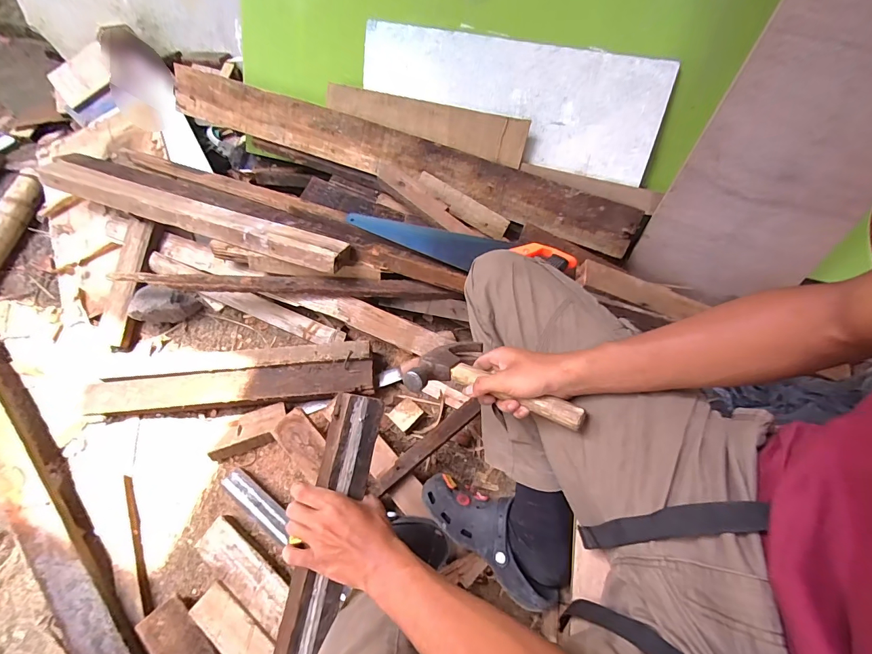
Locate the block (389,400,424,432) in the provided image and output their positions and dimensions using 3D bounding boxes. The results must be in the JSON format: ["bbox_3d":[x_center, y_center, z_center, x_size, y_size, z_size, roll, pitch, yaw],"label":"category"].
[{"bbox_3d":[-0.059,0.175,0.799,0.054,0.024,0.054,-41,71,-18],"label":"block"}]

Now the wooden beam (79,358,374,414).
[{"bbox_3d":[-0.401,0.118,0.789,0.548,0.033,0.071,-3,64,-2],"label":"wooden beam"}]

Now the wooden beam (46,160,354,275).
[{"bbox_3d":[-0.507,-0.242,0.815,0.708,0.043,0.078,19,67,7],"label":"wooden beam"}]

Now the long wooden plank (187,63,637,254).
[{"bbox_3d":[-0.082,-0.361,0.843,1.008,0.104,0.034,20,25,6],"label":"long wooden plank"}]

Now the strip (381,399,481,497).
[{"bbox_3d":[-0.010,0.206,0.708,0.220,0.013,0.029,-37,71,-16],"label":"strip"}]

